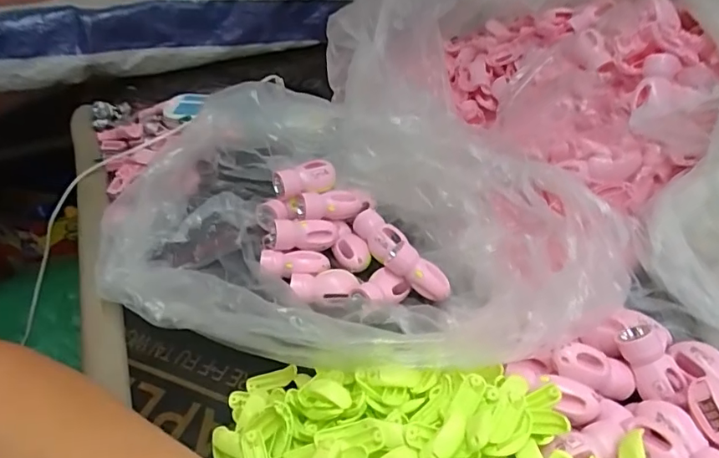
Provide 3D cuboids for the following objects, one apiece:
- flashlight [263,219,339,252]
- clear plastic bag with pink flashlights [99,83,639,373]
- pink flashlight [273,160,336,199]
[{"bbox_3d":[-0.059,0.005,0.503,0.073,0.028,0.024,-2,41,-6],"label":"flashlight"},{"bbox_3d":[0.000,-0.008,0.476,0.442,0.104,0.288,12,42,10],"label":"clear plastic bag with pink flashlights"},{"bbox_3d":[-0.056,-0.051,0.530,0.063,0.023,0.030,-16,44,-20],"label":"pink flashlight"}]

